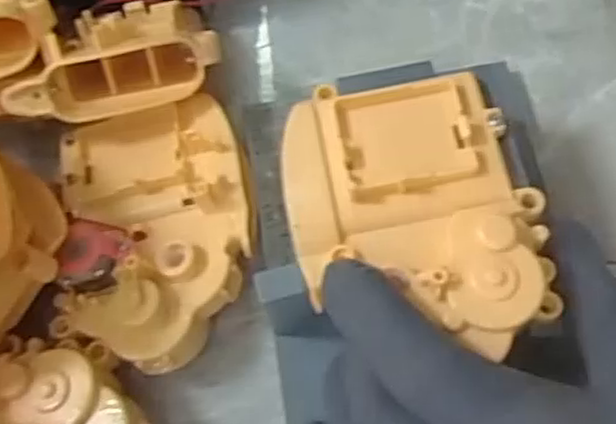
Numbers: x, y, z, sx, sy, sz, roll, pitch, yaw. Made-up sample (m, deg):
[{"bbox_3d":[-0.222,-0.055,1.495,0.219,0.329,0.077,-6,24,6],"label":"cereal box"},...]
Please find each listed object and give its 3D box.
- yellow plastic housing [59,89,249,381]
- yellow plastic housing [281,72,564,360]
[{"bbox_3d":[-0.054,0.003,0.259,0.065,0.020,0.097,-12,67,0],"label":"yellow plastic housing"},{"bbox_3d":[0.032,-0.003,0.222,0.074,0.016,0.088,-5,67,-2],"label":"yellow plastic housing"}]

